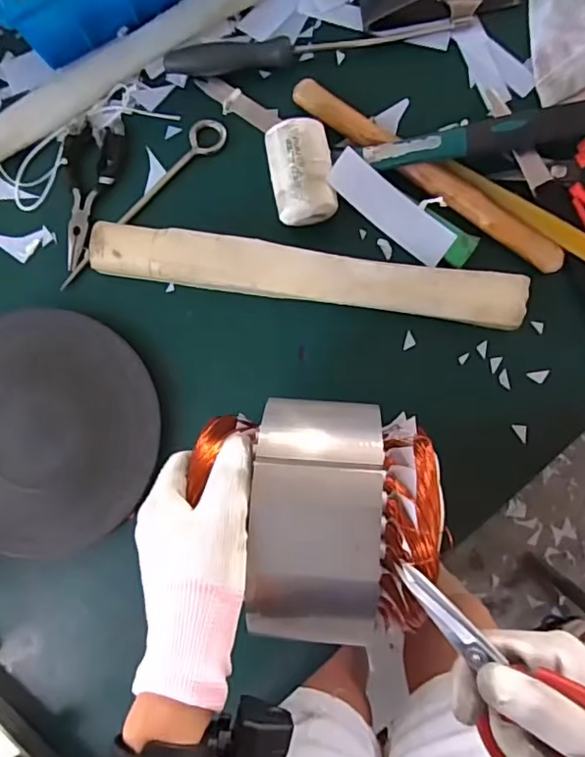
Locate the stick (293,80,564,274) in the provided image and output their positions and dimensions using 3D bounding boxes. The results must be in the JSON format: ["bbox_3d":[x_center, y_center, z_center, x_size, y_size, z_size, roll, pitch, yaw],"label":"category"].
[{"bbox_3d":[0.105,-0.161,0.442,0.246,0.015,0.022,36,89,7],"label":"stick"}]

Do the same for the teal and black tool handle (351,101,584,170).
[{"bbox_3d":[0.160,-0.188,0.430,0.211,0.024,0.029,-10,84,4],"label":"teal and black tool handle"}]

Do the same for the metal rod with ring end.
[{"bbox_3d":[-0.123,-0.142,0.470,0.030,0.006,0.187,41,89,7],"label":"metal rod with ring end"}]

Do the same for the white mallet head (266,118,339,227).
[{"bbox_3d":[0.008,-0.157,0.434,0.049,0.045,0.074,-9,84,4],"label":"white mallet head"}]

